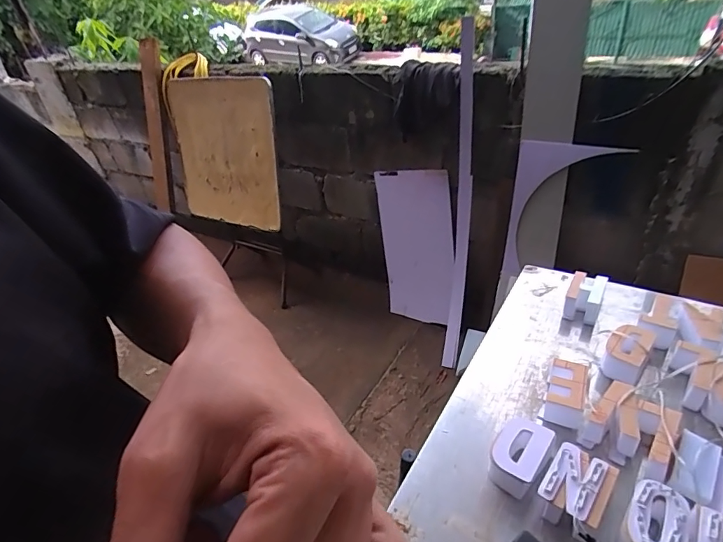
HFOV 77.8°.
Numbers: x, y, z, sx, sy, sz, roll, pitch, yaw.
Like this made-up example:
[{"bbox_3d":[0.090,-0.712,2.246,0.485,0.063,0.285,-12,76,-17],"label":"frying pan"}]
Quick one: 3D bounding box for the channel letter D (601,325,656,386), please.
[{"bbox_3d":[0.402,0.128,0.682,0.058,0.046,0.089,18,43,32],"label":"channel letter D"}]

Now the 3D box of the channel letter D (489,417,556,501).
[{"bbox_3d":[0.197,0.229,0.557,0.066,0.039,0.086,16,43,30],"label":"channel letter D"}]

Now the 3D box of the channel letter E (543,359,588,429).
[{"bbox_3d":[0.288,0.173,0.633,0.046,0.049,0.083,13,39,23],"label":"channel letter E"}]

